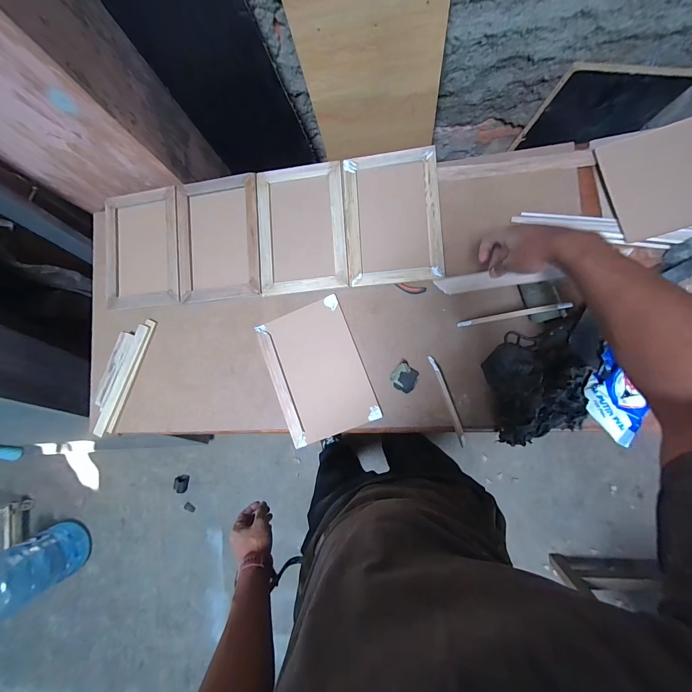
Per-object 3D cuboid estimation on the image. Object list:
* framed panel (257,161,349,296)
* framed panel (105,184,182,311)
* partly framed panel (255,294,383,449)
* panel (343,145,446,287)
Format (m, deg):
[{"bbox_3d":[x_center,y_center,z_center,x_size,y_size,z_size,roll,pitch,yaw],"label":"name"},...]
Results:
[{"bbox_3d":[-0.104,-0.275,0.688,0.204,0.021,0.300,-4,87,8],"label":"framed panel"},{"bbox_3d":[-0.520,-0.247,0.741,0.207,0.015,0.289,-5,87,8],"label":"framed panel"},{"bbox_3d":[-0.066,0.056,0.671,0.204,0.024,0.290,-21,85,6],"label":"partly framed panel"},{"bbox_3d":[0.103,-0.284,0.653,0.205,0.023,0.291,-4,87,8],"label":"panel"}]

